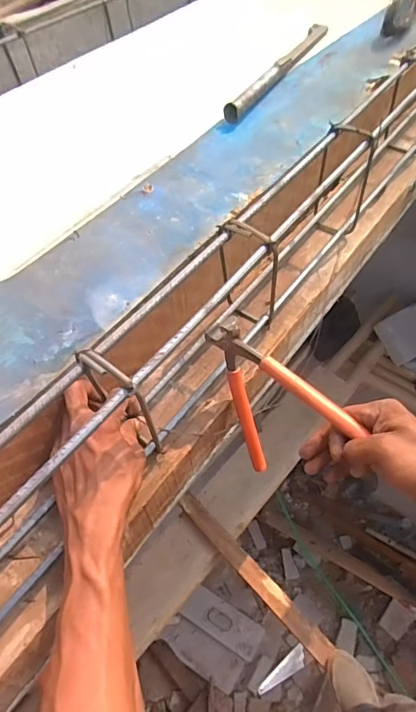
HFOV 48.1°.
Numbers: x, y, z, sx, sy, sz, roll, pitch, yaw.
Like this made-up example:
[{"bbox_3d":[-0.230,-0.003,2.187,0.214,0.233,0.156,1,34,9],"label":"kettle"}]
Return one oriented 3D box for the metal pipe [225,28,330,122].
[{"bbox_3d":[0.135,-0.525,0.832,0.032,0.024,0.427,22,57,16],"label":"metal pipe"}]

